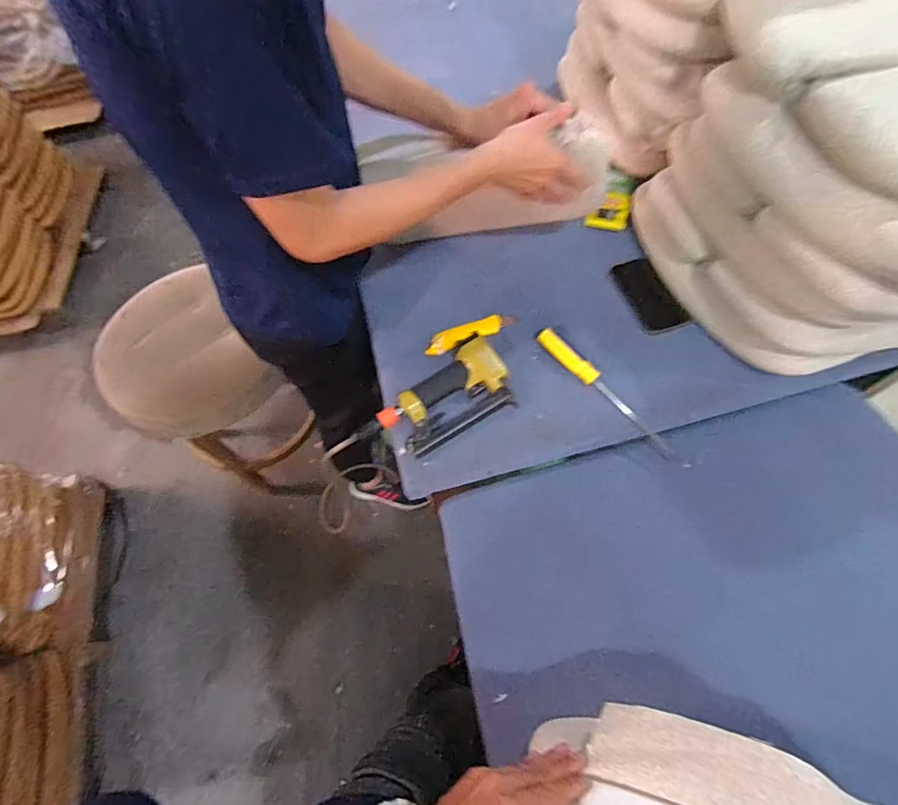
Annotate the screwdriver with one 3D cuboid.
[{"bbox_3d":[0.248,-0.020,0.717,0.034,0.031,0.271,-42,81,-17],"label":"screwdriver"}]

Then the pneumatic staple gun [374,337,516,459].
[{"bbox_3d":[-0.001,-0.005,0.715,0.213,0.053,0.125,-33,65,-13],"label":"pneumatic staple gun"}]

